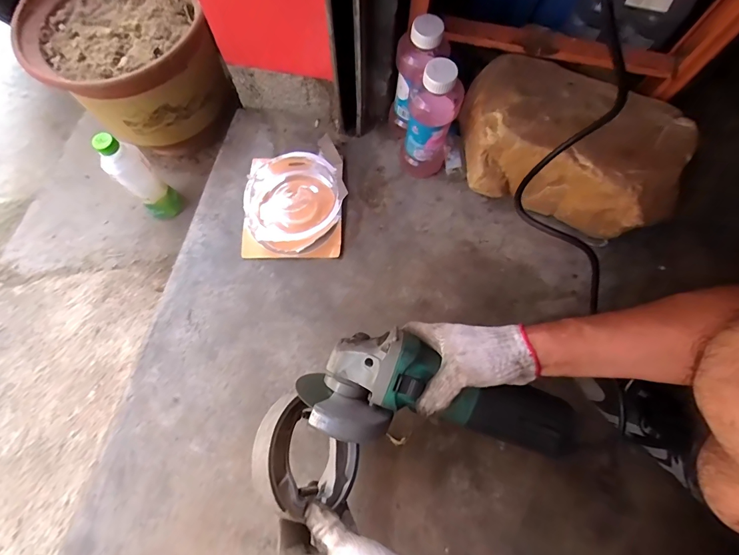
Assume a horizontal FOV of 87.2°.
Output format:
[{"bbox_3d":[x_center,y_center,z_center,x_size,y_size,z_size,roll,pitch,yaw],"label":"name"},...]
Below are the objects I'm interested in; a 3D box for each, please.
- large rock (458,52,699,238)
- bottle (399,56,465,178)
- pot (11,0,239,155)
[{"bbox_3d":[0.285,-0.192,0.589,0.299,0.138,0.198,21,73,7],"label":"large rock"},{"bbox_3d":[0.089,-0.228,0.574,0.072,0.195,0.056,13,72,4],"label":"bottle"},{"bbox_3d":[-0.404,-0.370,0.698,0.267,0.224,0.294,-28,75,-9],"label":"pot"}]

